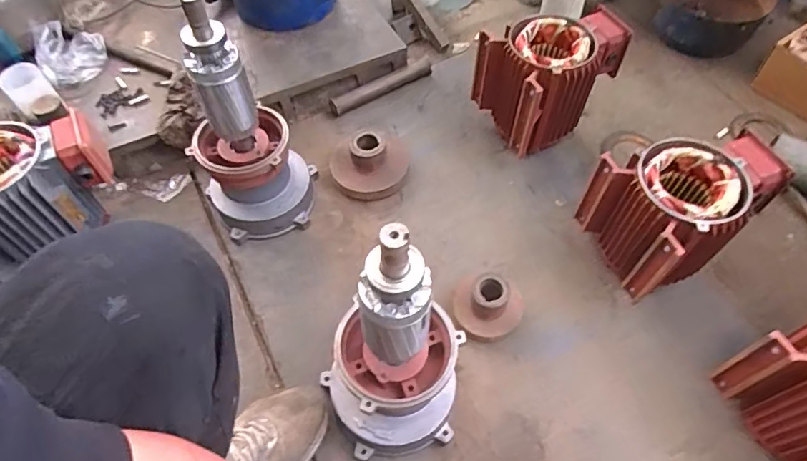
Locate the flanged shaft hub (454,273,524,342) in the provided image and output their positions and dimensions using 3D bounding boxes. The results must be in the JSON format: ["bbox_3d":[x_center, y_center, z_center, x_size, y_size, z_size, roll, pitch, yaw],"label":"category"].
[{"bbox_3d":[0.141,0.123,0.850,0.118,0.082,0.106,16,59,10],"label":"flanged shaft hub"}]

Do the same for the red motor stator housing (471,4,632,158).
[{"bbox_3d":[0.301,-0.308,1.040,0.251,0.200,0.182,-20,60,-12],"label":"red motor stator housing"}]

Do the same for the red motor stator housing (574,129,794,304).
[{"bbox_3d":[0.469,-0.029,0.865,0.247,0.202,0.191,-17,59,-10],"label":"red motor stator housing"}]

